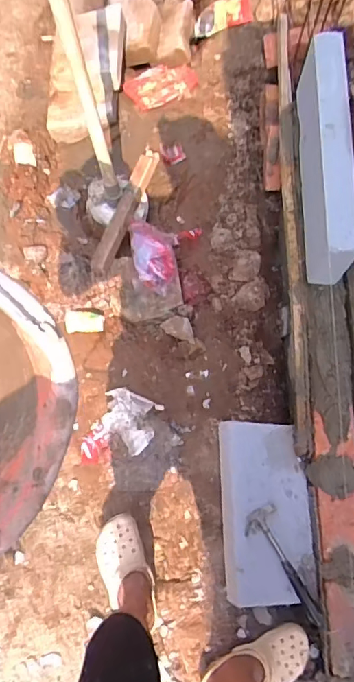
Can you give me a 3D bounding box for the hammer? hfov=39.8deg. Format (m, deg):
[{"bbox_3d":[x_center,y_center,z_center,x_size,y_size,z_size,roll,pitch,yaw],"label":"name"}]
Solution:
[{"bbox_3d":[0.242,0.525,1.128,0.087,0.021,0.276,-21,75,-4],"label":"hammer"}]

